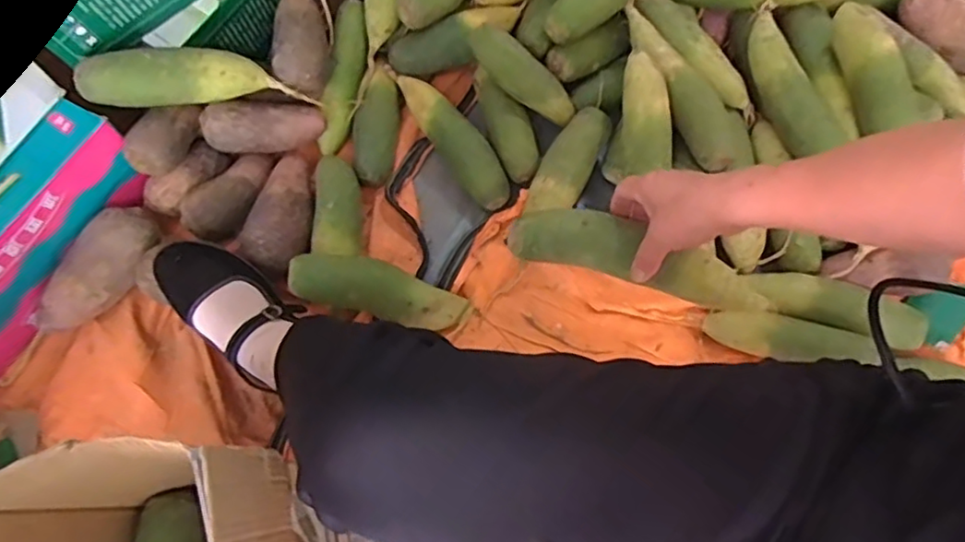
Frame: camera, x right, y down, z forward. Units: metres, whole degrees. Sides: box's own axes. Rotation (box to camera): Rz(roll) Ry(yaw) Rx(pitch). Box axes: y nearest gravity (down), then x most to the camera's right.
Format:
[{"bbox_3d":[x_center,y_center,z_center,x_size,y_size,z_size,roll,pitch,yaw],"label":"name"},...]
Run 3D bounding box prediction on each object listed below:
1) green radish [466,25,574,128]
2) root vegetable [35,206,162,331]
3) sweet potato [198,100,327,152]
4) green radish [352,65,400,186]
[{"bbox_3d":[0.051,-0.244,0.780,0.161,0.048,0.051,38,74,-12],"label":"green radish"},{"bbox_3d":[-0.443,0.002,0.730,0.069,0.071,0.167,29,74,10],"label":"root vegetable"},{"bbox_3d":[-0.269,-0.177,0.770,0.143,0.053,0.047,-6,70,-20],"label":"sweet potato"},{"bbox_3d":[-0.138,-0.189,0.812,0.055,0.047,0.158,3,71,2],"label":"green radish"}]

